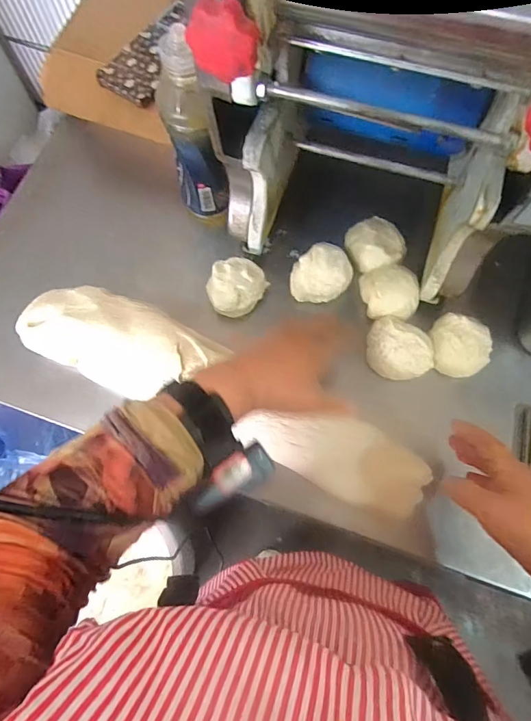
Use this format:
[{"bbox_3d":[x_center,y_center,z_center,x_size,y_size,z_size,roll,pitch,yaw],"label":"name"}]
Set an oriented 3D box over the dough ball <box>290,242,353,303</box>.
[{"bbox_3d":[0.067,-0.103,0.535,0.074,0.041,0.060,-31,71,-9],"label":"dough ball"}]

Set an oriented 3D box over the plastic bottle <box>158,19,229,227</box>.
[{"bbox_3d":[-0.077,-0.222,0.484,0.059,0.214,0.068,-13,69,-3],"label":"plastic bottle"}]

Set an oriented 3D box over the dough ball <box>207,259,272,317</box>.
[{"bbox_3d":[-0.034,-0.088,0.536,0.069,0.040,0.063,-1,69,2],"label":"dough ball"}]

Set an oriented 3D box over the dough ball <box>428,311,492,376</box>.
[{"bbox_3d":[0.222,-0.012,0.514,0.064,0.053,0.063,-1,69,2],"label":"dough ball"}]

